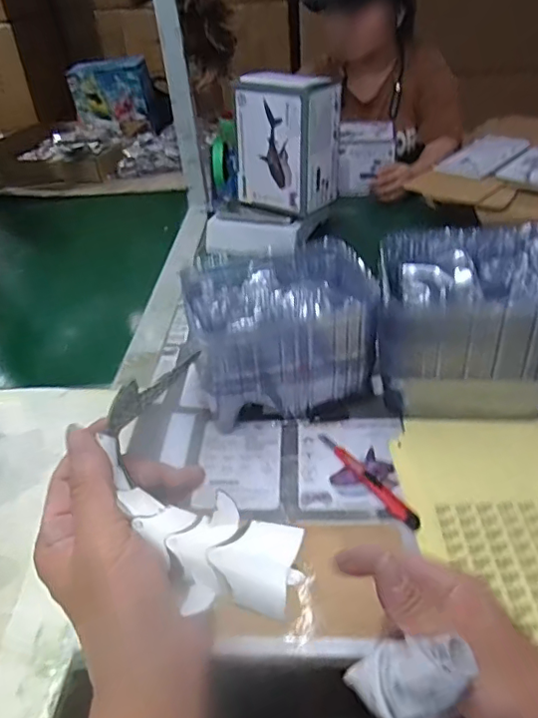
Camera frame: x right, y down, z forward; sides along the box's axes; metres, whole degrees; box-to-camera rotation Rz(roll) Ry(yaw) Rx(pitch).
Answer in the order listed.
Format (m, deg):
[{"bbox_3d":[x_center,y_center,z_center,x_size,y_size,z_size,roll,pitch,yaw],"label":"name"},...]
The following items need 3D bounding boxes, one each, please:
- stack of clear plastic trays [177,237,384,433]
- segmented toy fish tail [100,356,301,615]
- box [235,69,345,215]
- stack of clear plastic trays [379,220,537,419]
[{"bbox_3d":[0.013,-0.033,0.679,0.208,0.145,0.171,-10,37,-7],"label":"stack of clear plastic trays"},{"bbox_3d":[-0.034,0.069,0.303,0.074,0.040,0.145,-30,73,-30],"label":"segmented toy fish tail"},{"bbox_3d":[0.032,-0.368,0.961,0.147,0.225,0.110,24,45,33],"label":"box"},{"bbox_3d":[0.234,-0.043,0.658,0.205,0.163,0.173,1,37,7],"label":"stack of clear plastic trays"}]

